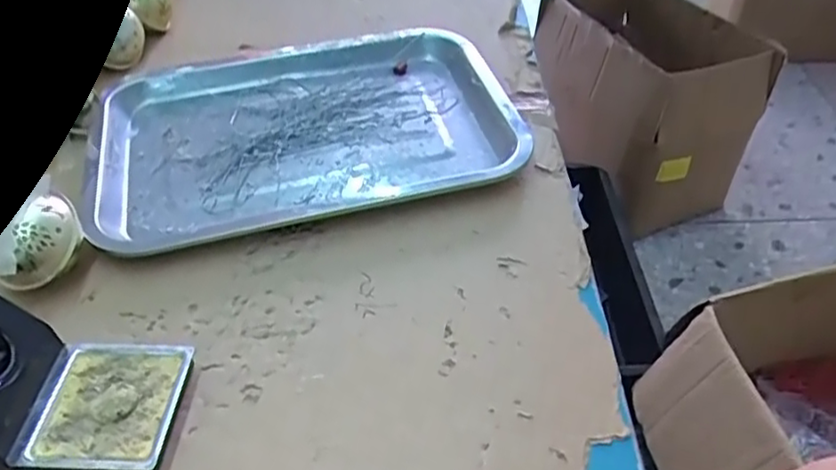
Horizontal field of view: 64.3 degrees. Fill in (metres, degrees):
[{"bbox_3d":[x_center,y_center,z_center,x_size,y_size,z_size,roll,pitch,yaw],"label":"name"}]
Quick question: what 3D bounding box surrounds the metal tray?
[{"bbox_3d":[-0.088,-0.087,0.512,0.311,0.023,0.213,-9,46,-8],"label":"metal tray"}]

